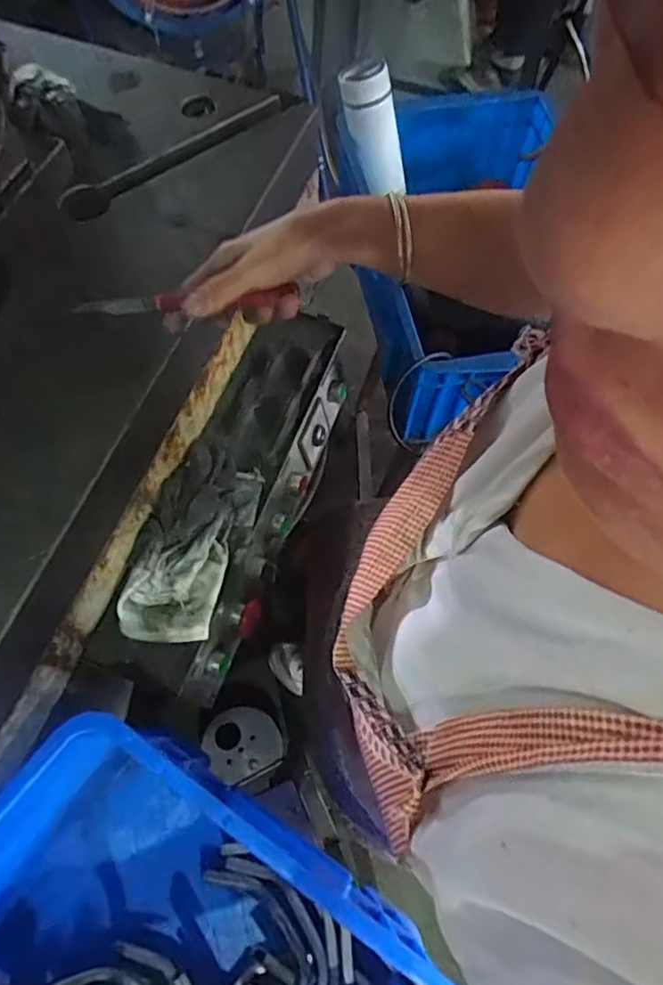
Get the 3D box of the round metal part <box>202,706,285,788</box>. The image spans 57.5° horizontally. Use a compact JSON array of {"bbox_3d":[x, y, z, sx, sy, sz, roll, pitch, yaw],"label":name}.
[{"bbox_3d":[-0.173,0.478,1.148,0.142,0.010,0.142,5,64,-9],"label":"round metal part"}]

